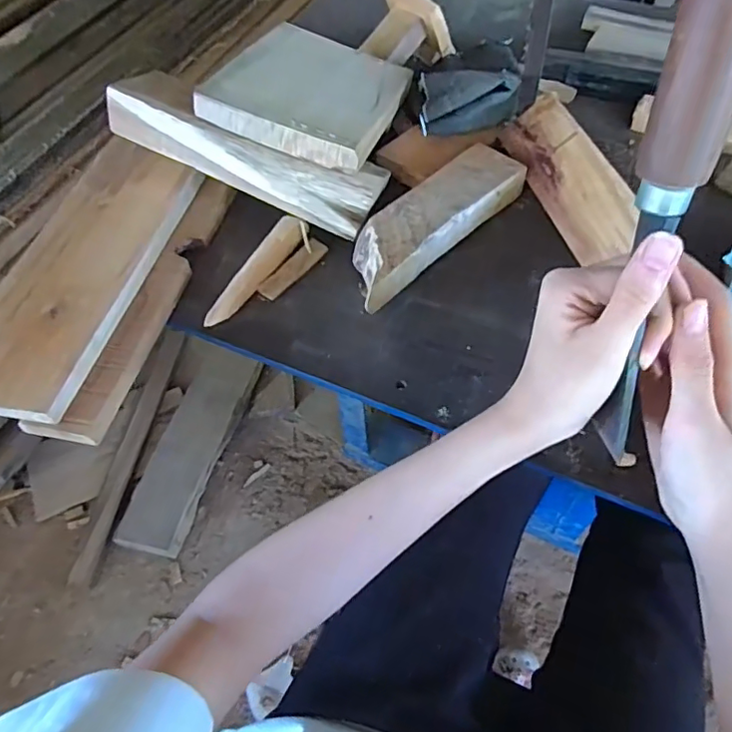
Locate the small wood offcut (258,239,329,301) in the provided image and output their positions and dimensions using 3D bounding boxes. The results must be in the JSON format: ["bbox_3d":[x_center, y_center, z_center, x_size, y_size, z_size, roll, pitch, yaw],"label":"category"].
[{"bbox_3d":[-0.060,-0.081,0.468,0.017,0.004,0.069,45,71,-3],"label":"small wood offcut"}]

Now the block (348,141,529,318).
[{"bbox_3d":[0.053,-0.123,0.465,0.057,0.026,0.196,37,66,25],"label":"block"}]

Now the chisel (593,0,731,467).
[{"bbox_3d":[0.127,-0.063,0.234,0.029,0.256,0.020,1,35,5],"label":"chisel"}]

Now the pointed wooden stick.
[{"bbox_3d":[-0.090,-0.077,0.457,0.023,0.014,0.121,24,61,19],"label":"pointed wooden stick"}]

